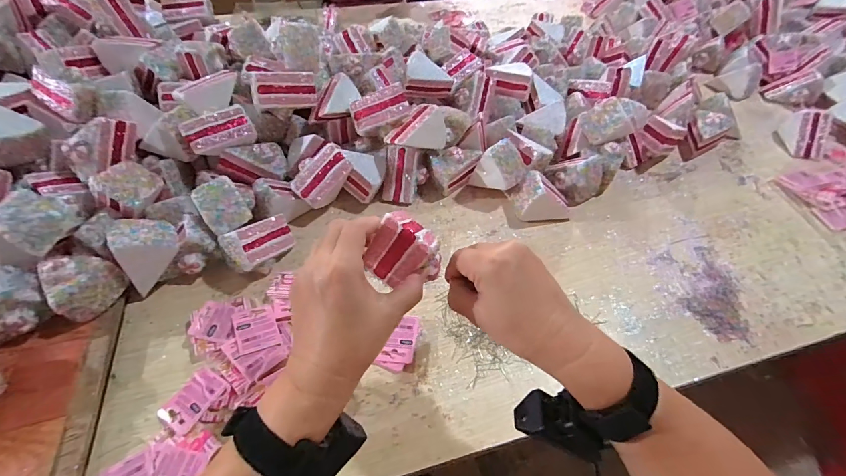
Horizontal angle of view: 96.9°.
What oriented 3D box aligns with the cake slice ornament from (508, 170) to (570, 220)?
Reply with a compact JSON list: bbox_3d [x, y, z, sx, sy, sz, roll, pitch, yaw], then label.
[{"bbox_3d":[0.187,-0.064,0.574,0.091,0.063,0.056,0,52,-1],"label":"cake slice ornament"}]

